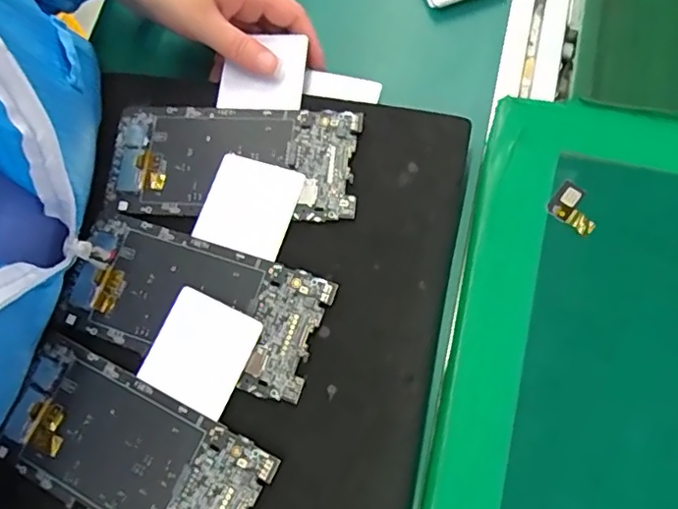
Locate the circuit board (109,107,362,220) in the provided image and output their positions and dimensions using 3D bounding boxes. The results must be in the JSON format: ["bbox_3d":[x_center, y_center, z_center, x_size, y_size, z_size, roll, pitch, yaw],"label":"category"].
[{"bbox_3d":[-0.067,-0.060,0.358,0.152,0.008,0.070,4,73,5],"label":"circuit board"}]

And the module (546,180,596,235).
[{"bbox_3d":[0.143,-0.028,0.353,0.030,0.004,0.025,36,78,13],"label":"module"}]

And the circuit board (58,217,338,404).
[{"bbox_3d":[-0.086,0.026,0.332,0.152,0.009,0.071,19,75,9],"label":"circuit board"}]

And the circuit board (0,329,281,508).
[{"bbox_3d":[-0.114,0.106,0.310,0.148,0.005,0.071,24,78,16],"label":"circuit board"}]

